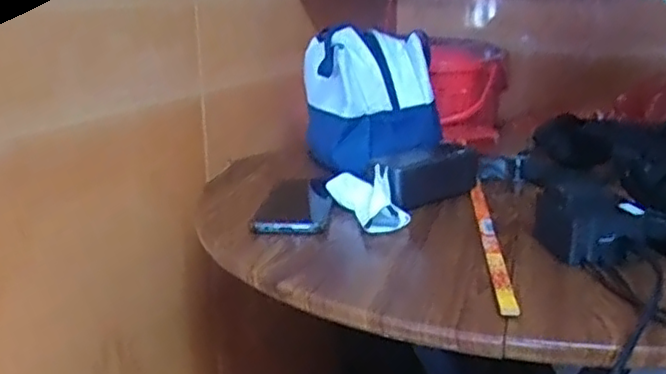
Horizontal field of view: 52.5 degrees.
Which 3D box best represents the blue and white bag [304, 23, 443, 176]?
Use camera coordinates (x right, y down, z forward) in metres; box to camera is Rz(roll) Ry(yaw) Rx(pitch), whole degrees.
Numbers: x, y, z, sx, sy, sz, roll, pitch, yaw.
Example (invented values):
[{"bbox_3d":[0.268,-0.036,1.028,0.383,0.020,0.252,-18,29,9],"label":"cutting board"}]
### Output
[{"bbox_3d":[0.051,-0.128,0.955,0.166,0.168,0.169,-3,16,-7],"label":"blue and white bag"}]

